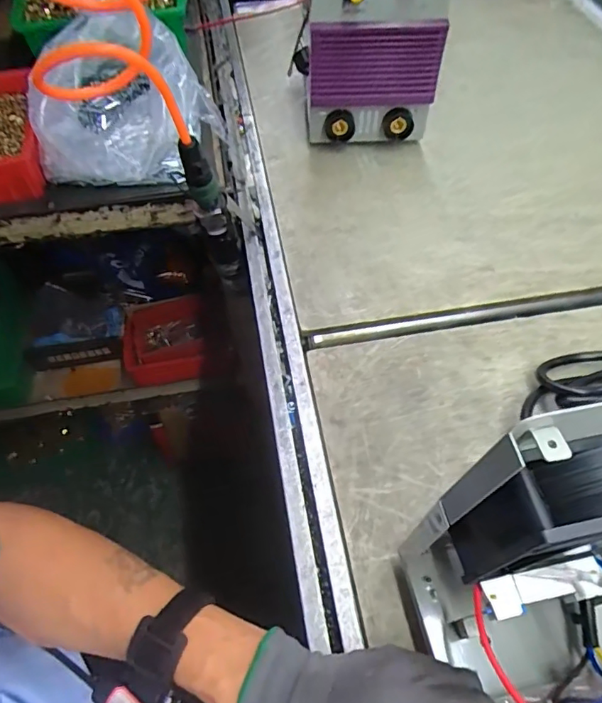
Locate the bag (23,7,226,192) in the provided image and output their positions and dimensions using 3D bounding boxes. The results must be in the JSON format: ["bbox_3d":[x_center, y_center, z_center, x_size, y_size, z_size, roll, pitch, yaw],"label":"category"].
[{"bbox_3d":[-0.204,-0.301,0.615,0.197,0.123,0.195,3,57,2],"label":"bag"}]

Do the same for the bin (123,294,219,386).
[{"bbox_3d":[-0.240,-0.019,0.914,0.164,0.072,0.133,-12,58,-8],"label":"bin"}]

